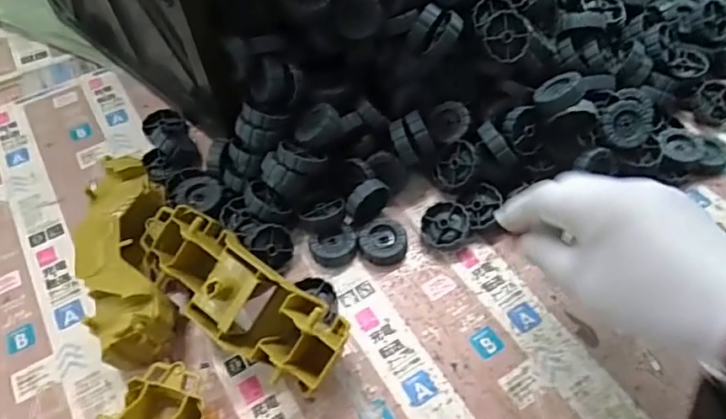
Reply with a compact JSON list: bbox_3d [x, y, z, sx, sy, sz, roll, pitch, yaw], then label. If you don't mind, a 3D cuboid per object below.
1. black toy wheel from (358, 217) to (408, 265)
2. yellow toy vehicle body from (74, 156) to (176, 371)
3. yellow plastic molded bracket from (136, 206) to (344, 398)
[{"bbox_3d":[0.016,0.025,0.423,0.038,0.015,0.035,0,55,0],"label":"black toy wheel"},{"bbox_3d":[-0.172,0.040,0.390,0.056,0.059,0.165,-13,55,-7],"label":"yellow toy vehicle body"},{"bbox_3d":[-0.091,0.061,0.373,0.182,0.062,0.065,33,62,23],"label":"yellow plastic molded bracket"}]

